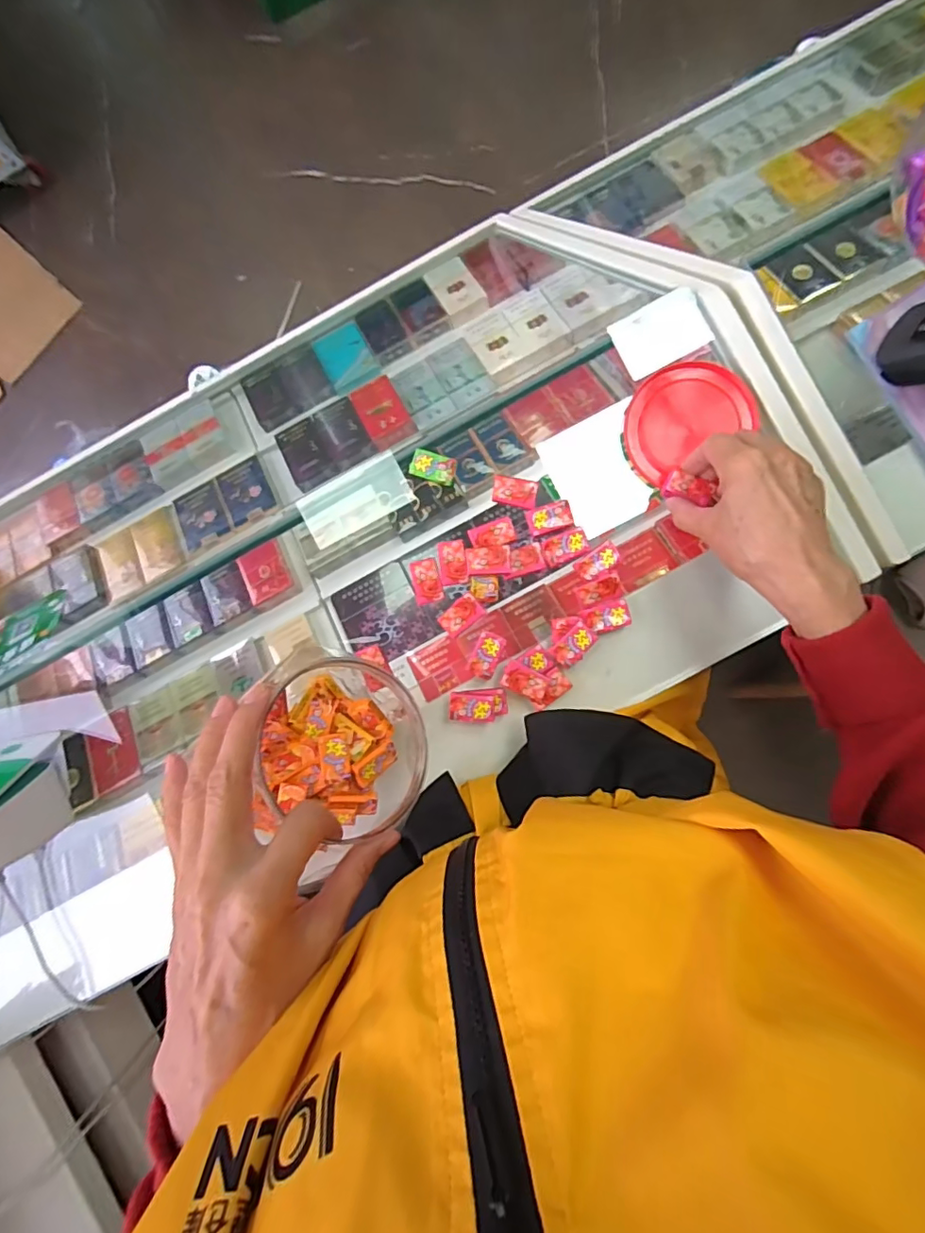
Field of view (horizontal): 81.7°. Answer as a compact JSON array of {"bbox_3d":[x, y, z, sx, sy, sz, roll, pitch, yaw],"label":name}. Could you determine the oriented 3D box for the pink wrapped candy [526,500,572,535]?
[{"bbox_3d":[0.071,-0.080,0.431,0.034,0.004,0.021,-17,89,1],"label":"pink wrapped candy"}]

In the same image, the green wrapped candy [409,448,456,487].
[{"bbox_3d":[-0.024,-0.121,0.432,0.035,0.009,0.023,16,90,1],"label":"green wrapped candy"}]

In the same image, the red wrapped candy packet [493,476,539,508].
[{"bbox_3d":[0.042,-0.100,0.431,0.035,0.004,0.022,10,90,1],"label":"red wrapped candy packet"}]

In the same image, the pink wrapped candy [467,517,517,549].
[{"bbox_3d":[0.024,-0.065,0.430,0.036,0.006,0.020,-15,90,1],"label":"pink wrapped candy"}]

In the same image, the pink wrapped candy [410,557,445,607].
[{"bbox_3d":[-0.029,-0.028,0.428,0.022,0.005,0.036,-13,90,1],"label":"pink wrapped candy"}]

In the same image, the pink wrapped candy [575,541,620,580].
[{"bbox_3d":[0.108,-0.043,0.426,0.034,0.004,0.019,-34,72,7],"label":"pink wrapped candy"}]

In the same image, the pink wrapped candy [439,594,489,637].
[{"bbox_3d":[-0.001,-0.001,0.425,0.035,0.006,0.021,-36,89,1],"label":"pink wrapped candy"}]

